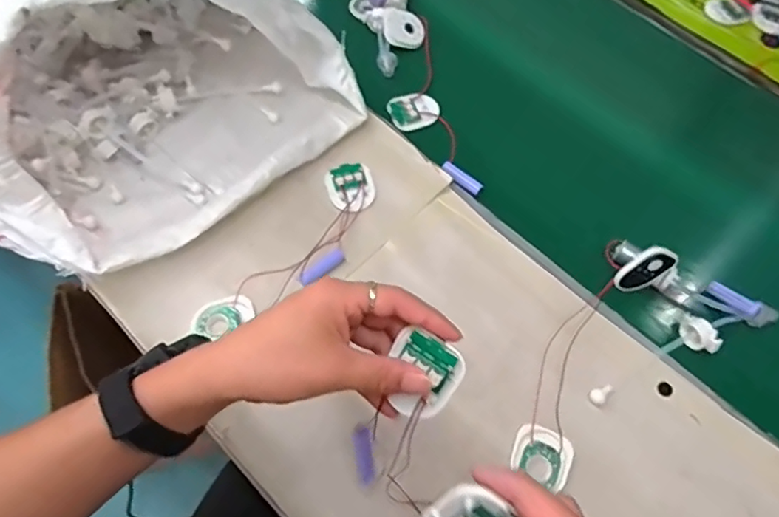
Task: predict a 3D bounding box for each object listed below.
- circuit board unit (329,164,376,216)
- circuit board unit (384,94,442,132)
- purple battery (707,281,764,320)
[{"bbox_3d":[-0.038,-0.075,0.609,0.049,0.007,0.064,-11,64,-8],"label":"circuit board unit"},{"bbox_3d":[0.031,-0.173,0.672,0.061,0.007,0.046,-18,65,-11],"label":"circuit board unit"},{"bbox_3d":[0.336,0.040,0.557,0.013,0.013,0.049,-40,57,-20],"label":"purple battery"}]

